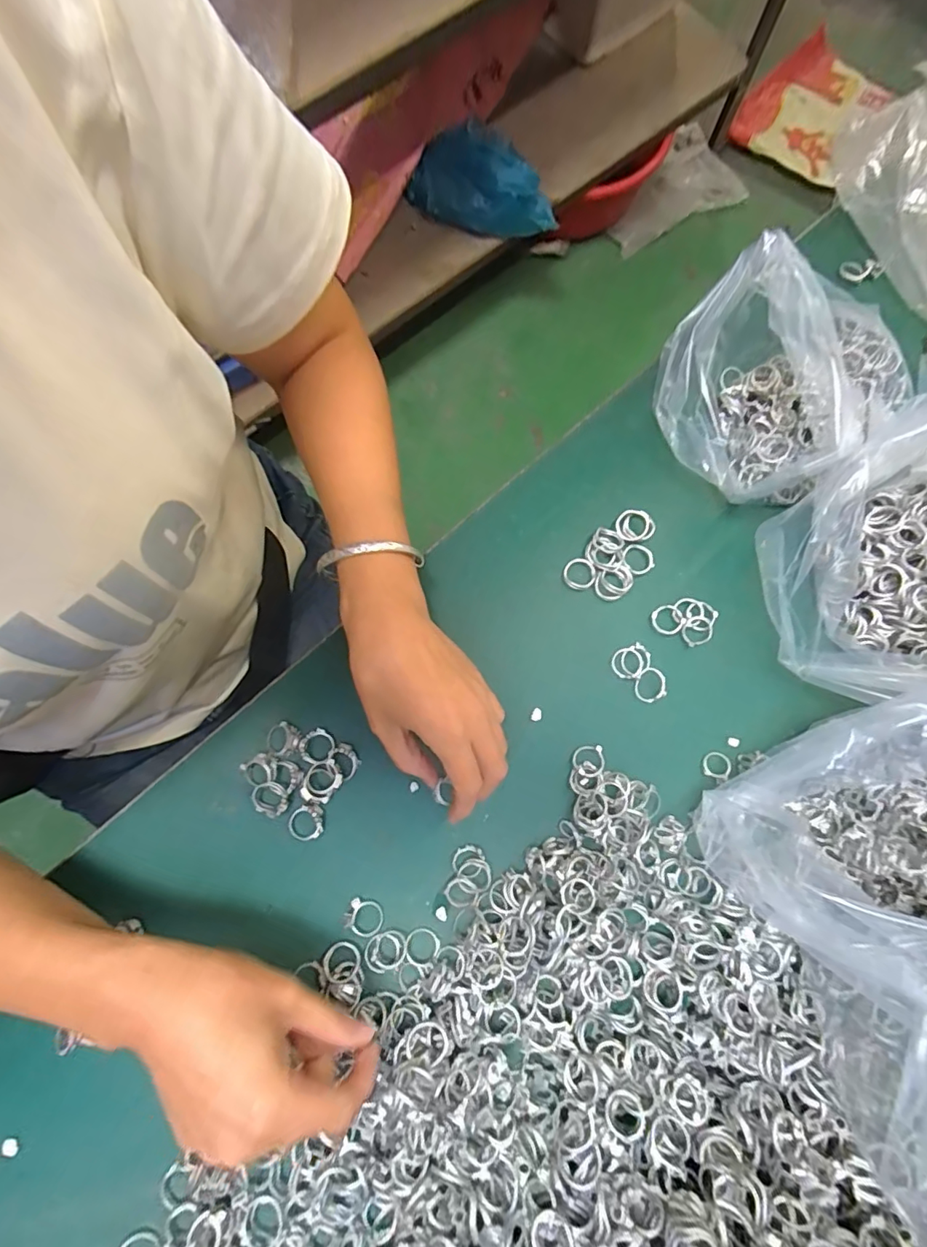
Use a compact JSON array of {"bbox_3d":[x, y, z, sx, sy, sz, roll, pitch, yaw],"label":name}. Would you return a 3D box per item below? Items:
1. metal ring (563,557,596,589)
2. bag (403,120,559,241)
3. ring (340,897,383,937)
[{"bbox_3d":[0.083,-0.036,0.376,0.022,0.004,0.022,0,79,0],"label":"metal ring"},{"bbox_3d":[0.034,-0.830,0.989,0.294,0.122,0.122,25,79,4],"label":"bag"},{"bbox_3d":[-0.063,0.184,0.328,0.024,0.008,0.020,26,79,5],"label":"ring"}]

